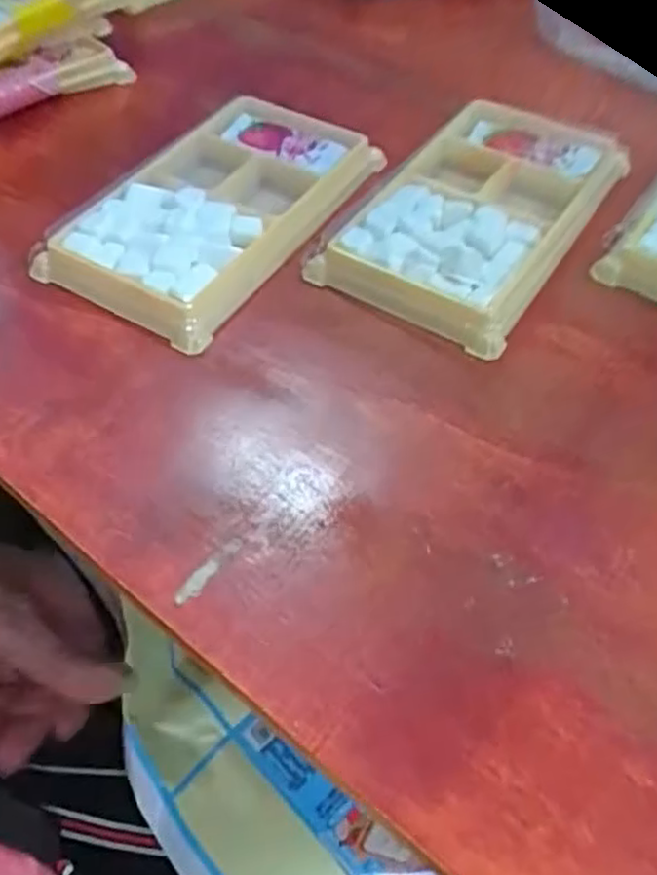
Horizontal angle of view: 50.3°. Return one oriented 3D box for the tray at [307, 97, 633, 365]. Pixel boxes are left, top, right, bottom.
[{"bbox_3d":[0.061,-0.092,0.282,0.076,0.015,0.140,28,59,21],"label":"tray"}]

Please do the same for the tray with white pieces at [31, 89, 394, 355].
[{"bbox_3d":[-0.044,-0.095,0.286,0.077,0.017,0.134,26,58,20],"label":"tray with white pieces"}]

